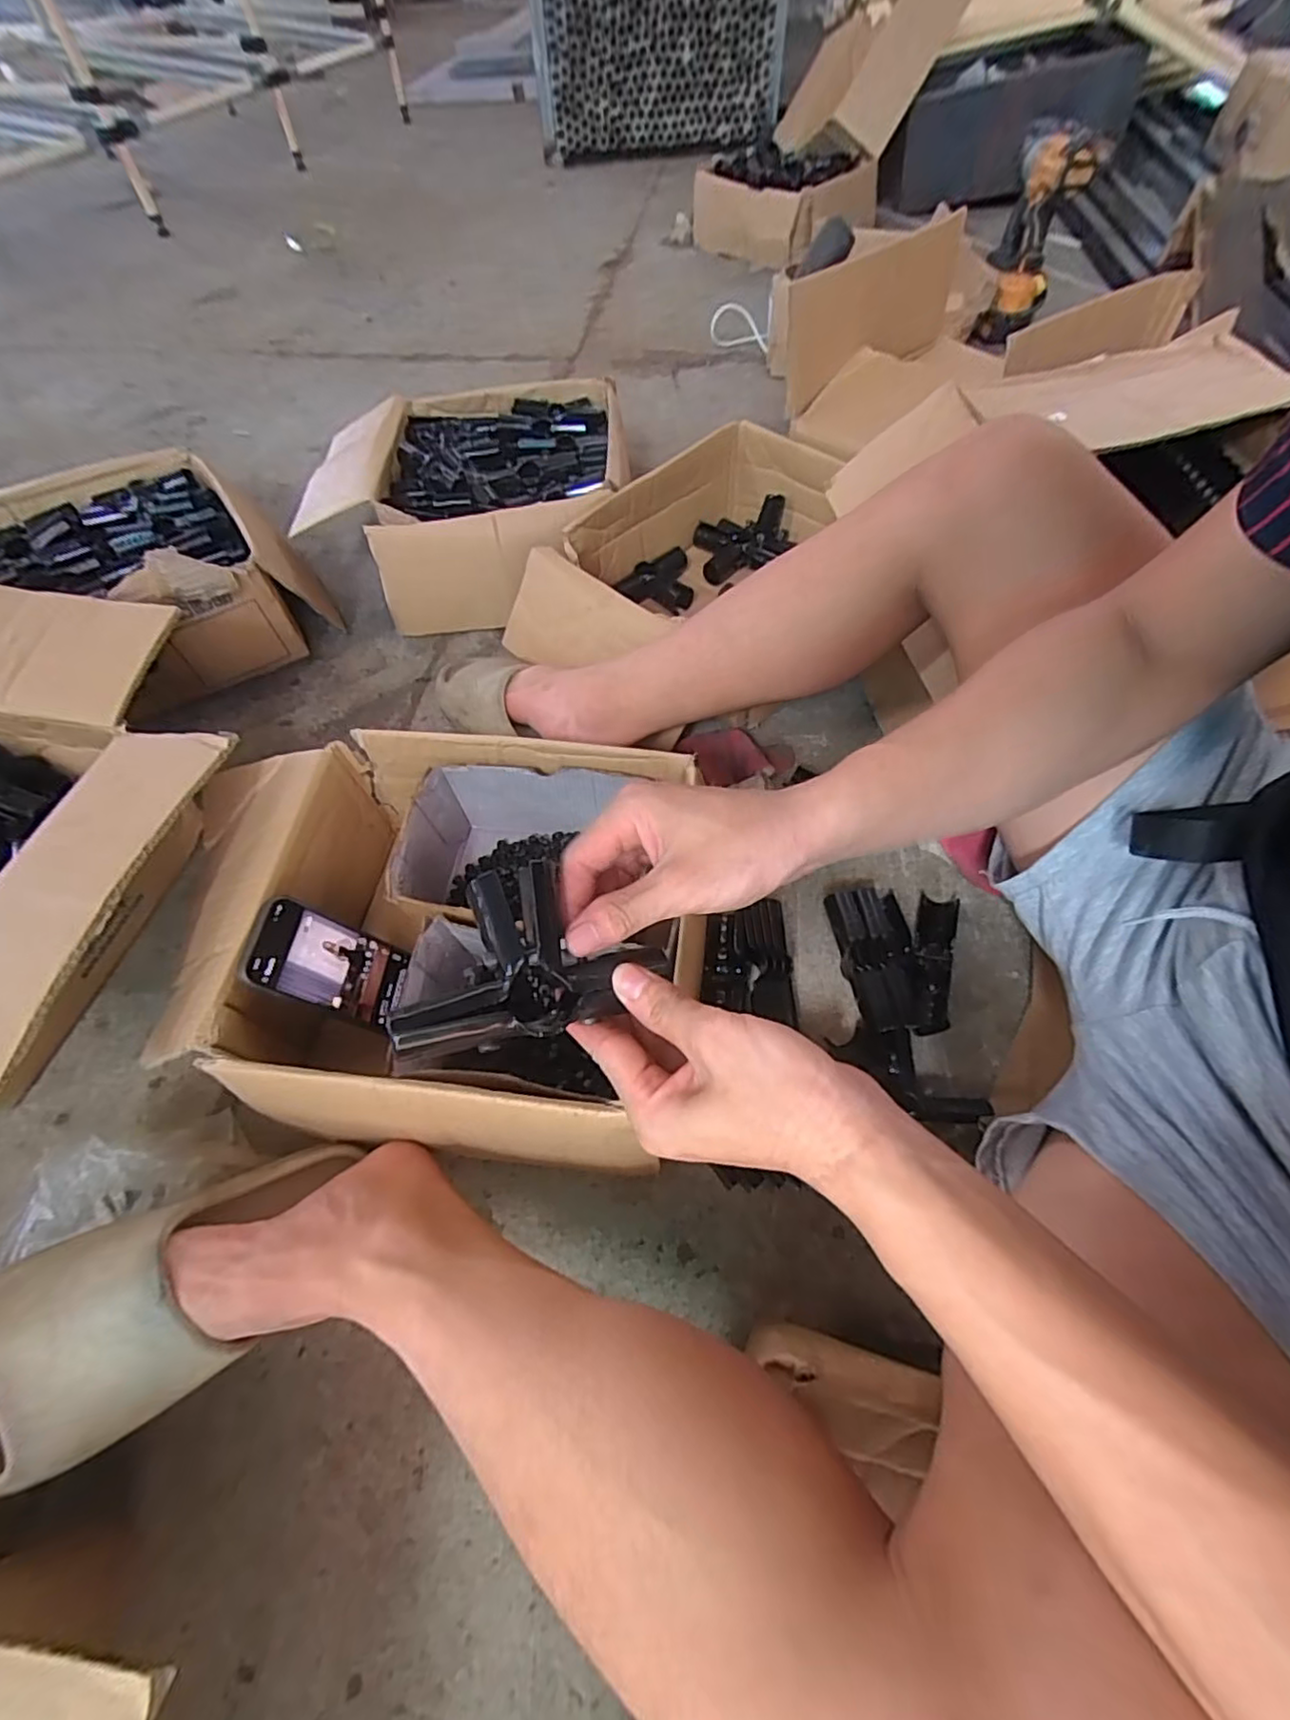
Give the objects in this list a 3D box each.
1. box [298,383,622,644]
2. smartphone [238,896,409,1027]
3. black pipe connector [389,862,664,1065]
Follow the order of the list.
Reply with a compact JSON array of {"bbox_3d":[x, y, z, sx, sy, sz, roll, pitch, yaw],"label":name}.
[{"bbox_3d":[-0.237,-0.502,0.899,0.410,0.150,0.368,-10,57,-4],"label":"box"},{"bbox_3d":[-0.245,0.082,0.506,0.008,0.129,0.070,-17,55,27],"label":"smartphone"},{"bbox_3d":[-0.056,0.043,0.305,0.121,0.040,0.079,-13,58,-6],"label":"black pipe connector"}]

